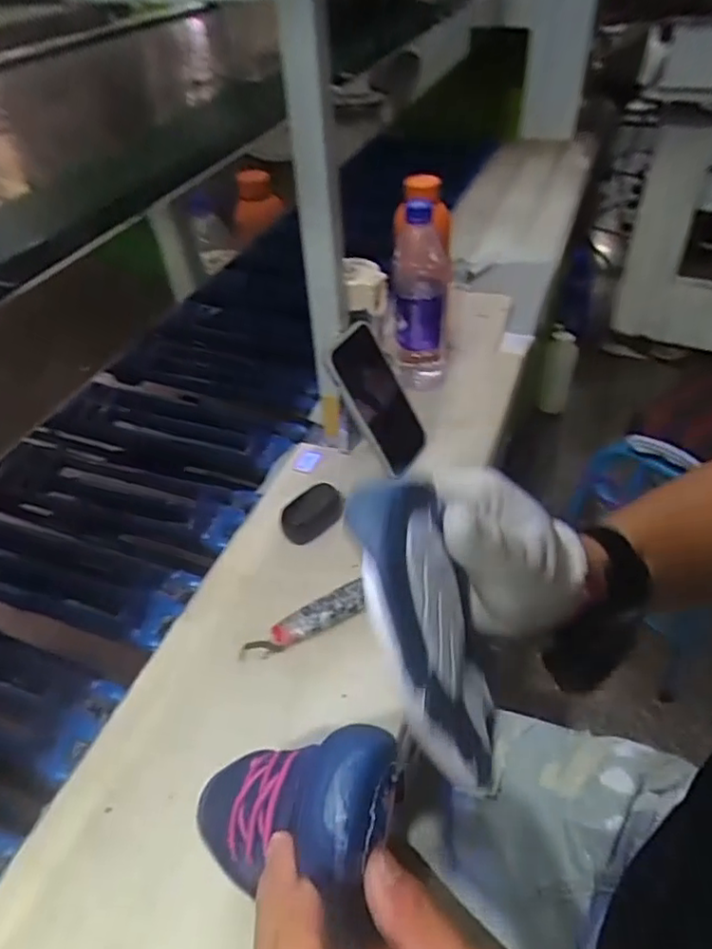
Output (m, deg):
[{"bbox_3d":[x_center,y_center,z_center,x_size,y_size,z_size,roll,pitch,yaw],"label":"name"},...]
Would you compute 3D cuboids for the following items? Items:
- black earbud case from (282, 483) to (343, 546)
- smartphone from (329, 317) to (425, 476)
[{"bbox_3d":[-0.042,0.040,0.643,0.039,0.028,0.072,30,53,32],"label":"black earbud case"},{"bbox_3d":[0.025,-0.081,0.685,0.015,0.161,0.082,-5,31,48],"label":"smartphone"}]

